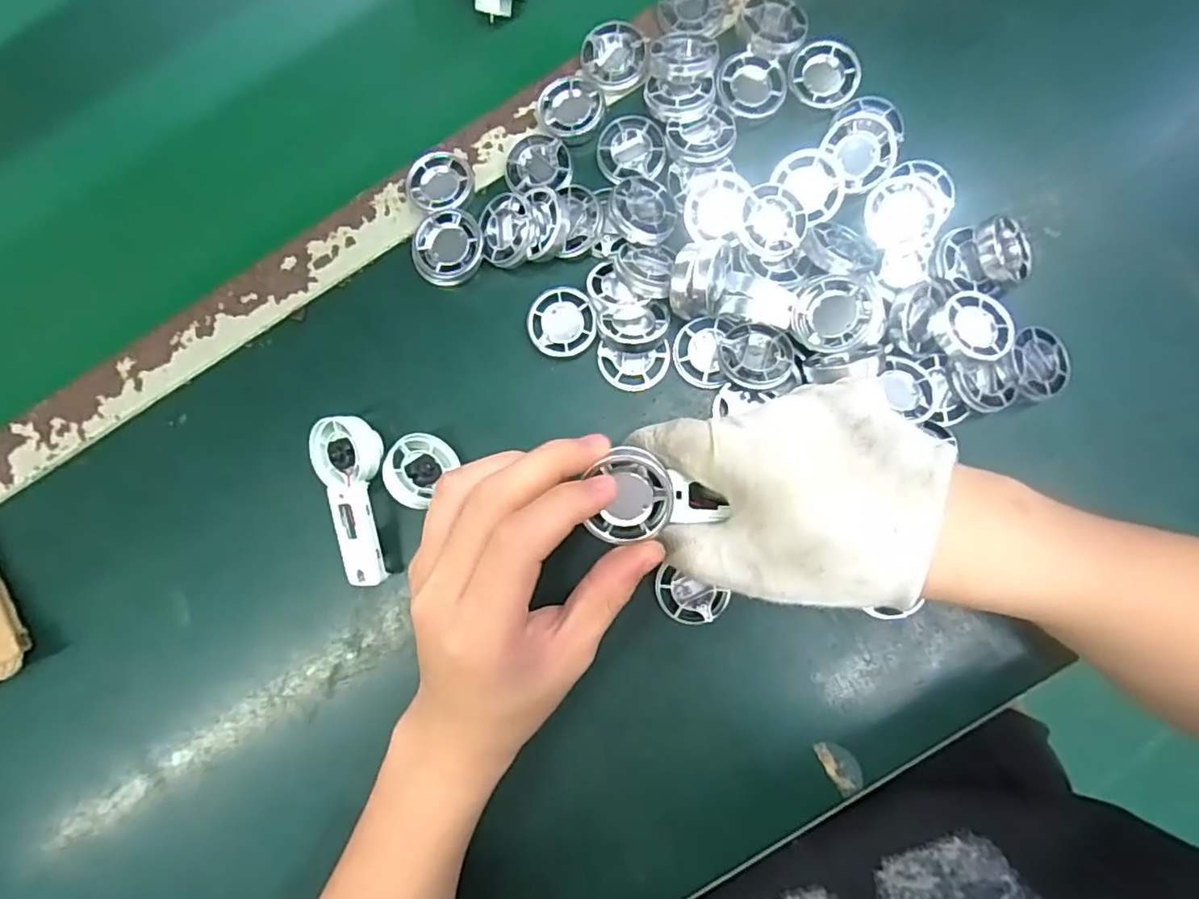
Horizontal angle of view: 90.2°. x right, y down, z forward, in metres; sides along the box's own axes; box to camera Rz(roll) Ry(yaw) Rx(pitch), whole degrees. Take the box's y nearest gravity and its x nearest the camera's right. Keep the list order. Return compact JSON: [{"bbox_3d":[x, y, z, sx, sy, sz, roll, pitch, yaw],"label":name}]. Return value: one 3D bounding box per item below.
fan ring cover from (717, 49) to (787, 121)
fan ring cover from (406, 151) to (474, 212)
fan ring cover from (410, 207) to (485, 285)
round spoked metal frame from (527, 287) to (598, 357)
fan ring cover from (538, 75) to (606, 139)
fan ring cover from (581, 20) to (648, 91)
[{"bbox_3d":[0.085,-0.205,0.336,0.038,0.008,0.037,-13,84,3],"label":"fan ring cover"},{"bbox_3d":[-0.094,-0.157,0.354,0.039,0.012,0.037,4,86,4],"label":"fan ring cover"},{"bbox_3d":[-0.086,-0.115,0.344,0.041,0.019,0.041,-36,84,0],"label":"fan ring cover"},{"bbox_3d":[-0.021,-0.072,0.337,0.038,0.008,0.040,0,85,4],"label":"round spoked metal frame"},{"bbox_3d":[-0.017,-0.200,0.345,0.037,0.004,0.039,1,85,4],"label":"fan ring cover"},{"bbox_3d":[0.009,-0.232,0.351,0.036,0.006,0.039,-23,84,2],"label":"fan ring cover"}]

